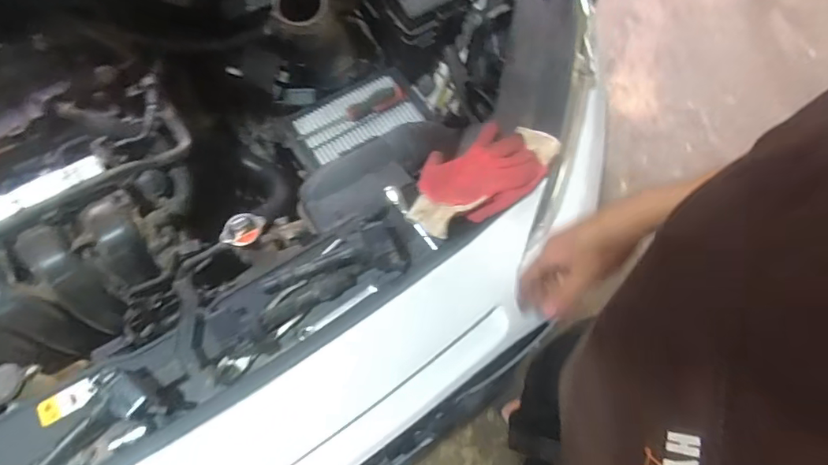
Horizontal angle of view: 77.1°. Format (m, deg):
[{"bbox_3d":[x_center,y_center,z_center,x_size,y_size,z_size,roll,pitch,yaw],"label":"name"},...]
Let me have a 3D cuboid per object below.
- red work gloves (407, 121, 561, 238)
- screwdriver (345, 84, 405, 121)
[{"bbox_3d":[0.090,-0.086,0.701,0.231,0.048,0.128,-28,71,-15],"label":"red work gloves"},{"bbox_3d":[-0.068,-0.228,0.912,0.109,0.022,0.030,-28,71,-14],"label":"screwdriver"}]

